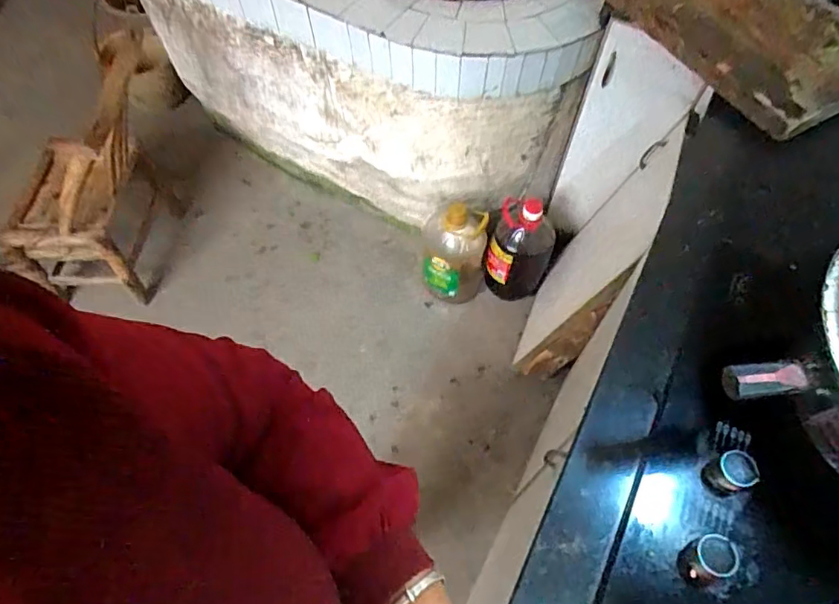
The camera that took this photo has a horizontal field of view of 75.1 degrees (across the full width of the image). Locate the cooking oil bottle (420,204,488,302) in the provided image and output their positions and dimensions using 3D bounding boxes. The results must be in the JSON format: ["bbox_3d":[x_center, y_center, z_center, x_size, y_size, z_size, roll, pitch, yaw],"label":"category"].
[{"bbox_3d":[0.096,-0.146,1.542,0.175,0.316,0.158,0,61,-1],"label":"cooking oil bottle"}]

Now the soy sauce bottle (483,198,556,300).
[{"bbox_3d":[0.280,-0.147,1.522,0.170,0.325,0.150,18,62,9],"label":"soy sauce bottle"}]

